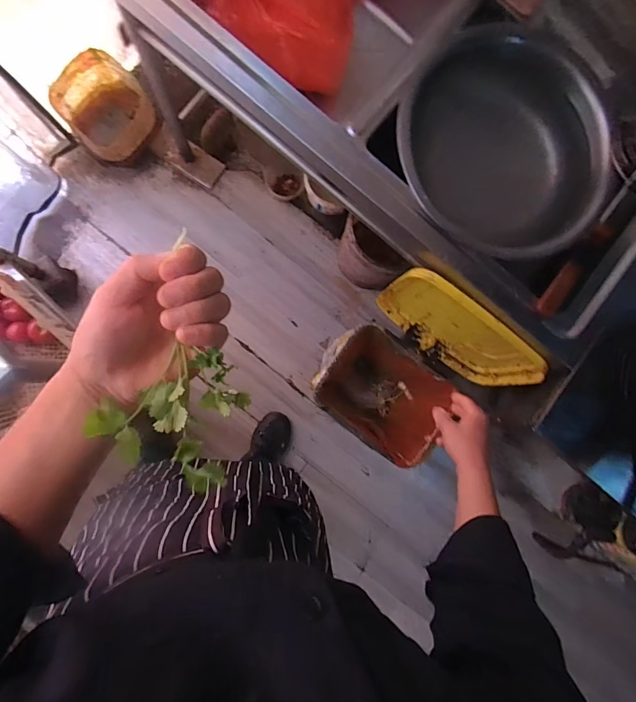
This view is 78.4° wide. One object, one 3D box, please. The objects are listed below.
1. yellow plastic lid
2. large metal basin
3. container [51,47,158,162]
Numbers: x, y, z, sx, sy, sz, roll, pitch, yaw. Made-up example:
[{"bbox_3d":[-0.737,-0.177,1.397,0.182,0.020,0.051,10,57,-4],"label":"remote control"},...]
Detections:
[{"bbox_3d":[0.317,-0.045,0.898,0.364,0.291,0.063,38,83,-4],"label":"yellow plastic lid"},{"bbox_3d":[0.363,-0.433,0.818,0.416,0.160,0.428,0,86,-7],"label":"large metal basin"},{"bbox_3d":[-0.708,-0.816,1.336,0.262,0.187,0.272,-45,93,-8],"label":"container"}]

